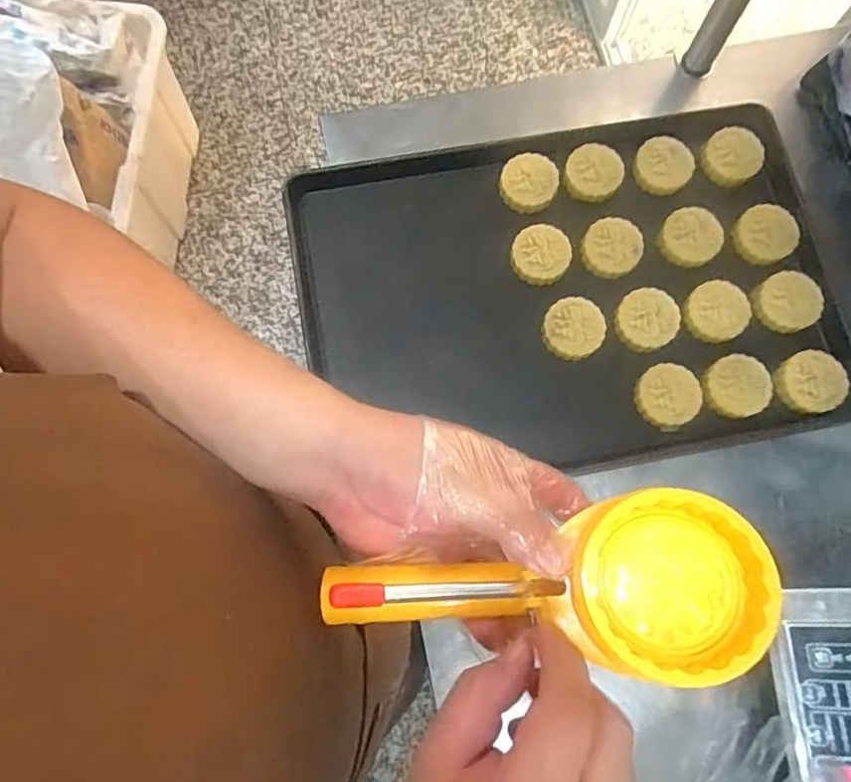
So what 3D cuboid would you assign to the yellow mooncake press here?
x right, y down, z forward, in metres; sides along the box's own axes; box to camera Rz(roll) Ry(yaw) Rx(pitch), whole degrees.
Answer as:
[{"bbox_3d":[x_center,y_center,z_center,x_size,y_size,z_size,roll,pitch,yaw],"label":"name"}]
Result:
[{"bbox_3d":[0.051,0.091,0.274,0.189,0.065,0.079,-5,77,2],"label":"yellow mooncake press"}]

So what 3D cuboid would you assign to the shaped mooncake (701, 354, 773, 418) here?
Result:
[{"bbox_3d":[0.344,-0.004,0.666,0.069,0.024,0.067,0,77,-1],"label":"shaped mooncake"}]

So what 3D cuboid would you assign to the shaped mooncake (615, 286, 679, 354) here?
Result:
[{"bbox_3d":[0.252,-0.082,0.683,0.066,0.019,0.070,0,77,-1],"label":"shaped mooncake"}]

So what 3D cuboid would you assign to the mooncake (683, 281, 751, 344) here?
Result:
[{"bbox_3d":[0.334,-0.091,0.688,0.067,0.022,0.067,0,77,-1],"label":"mooncake"}]

